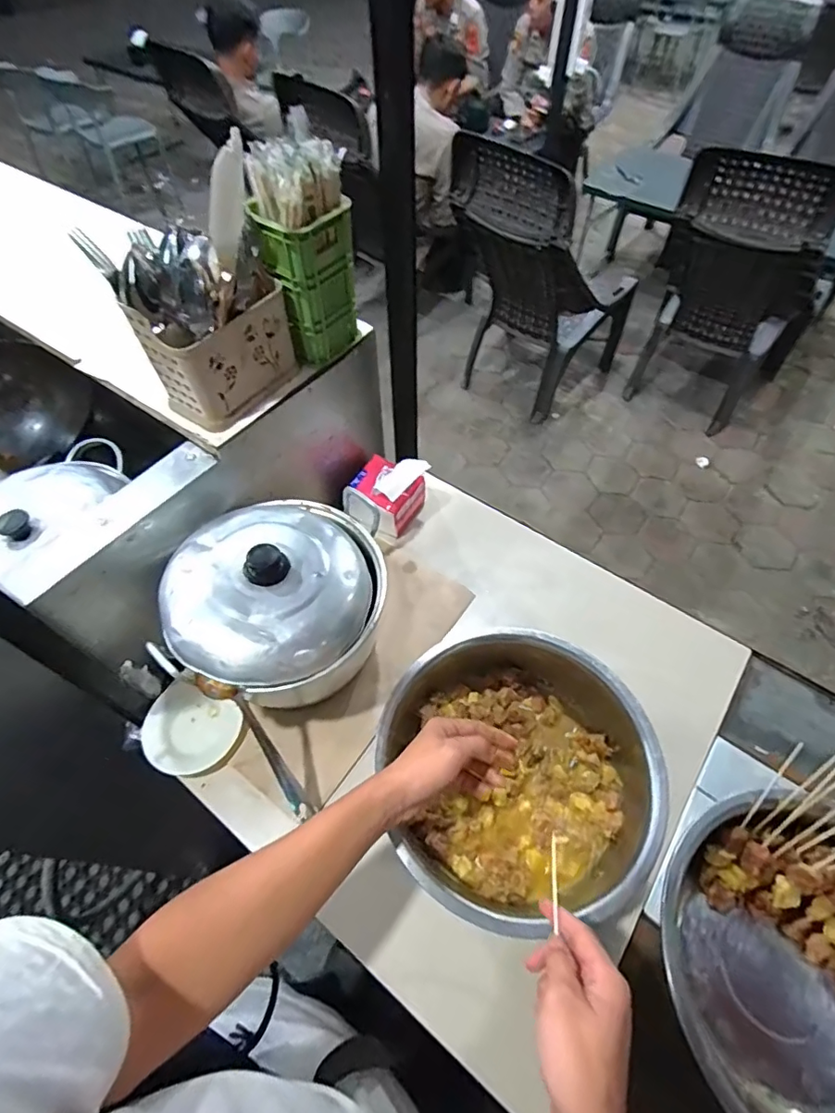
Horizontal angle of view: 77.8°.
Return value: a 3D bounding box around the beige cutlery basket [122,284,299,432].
[{"bbox_3d":[-0.228,-0.246,0.608,0.077,0.121,0.153,27,60,18],"label":"beige cutlery basket"}]

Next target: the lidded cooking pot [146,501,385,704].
[{"bbox_3d":[-0.159,0.047,0.637,0.225,0.169,0.254,8,57,6],"label":"lidded cooking pot"}]

